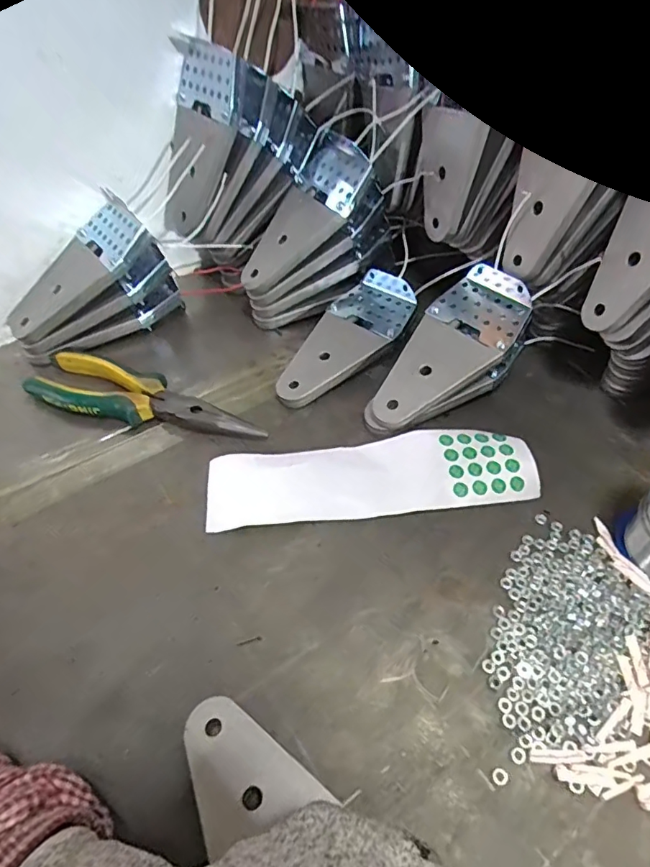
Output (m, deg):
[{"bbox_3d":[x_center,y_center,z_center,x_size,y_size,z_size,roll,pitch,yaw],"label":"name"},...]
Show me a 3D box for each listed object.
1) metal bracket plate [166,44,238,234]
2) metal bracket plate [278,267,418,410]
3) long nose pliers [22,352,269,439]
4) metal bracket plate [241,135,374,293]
[{"bbox_3d":[-0.105,-0.227,0.415,0.023,0.142,0.064,-9,45,-42],"label":"metal bracket plate"},{"bbox_3d":[0.016,-0.077,0.424,0.067,0.018,0.144,33,68,25],"label":"metal bracket plate"},{"bbox_3d":[-0.137,-0.028,0.396,0.189,0.027,0.048,13,52,12],"label":"long nose pliers"},{"bbox_3d":[-0.018,-0.178,0.432,0.064,0.015,0.140,44,99,31],"label":"metal bracket plate"}]

